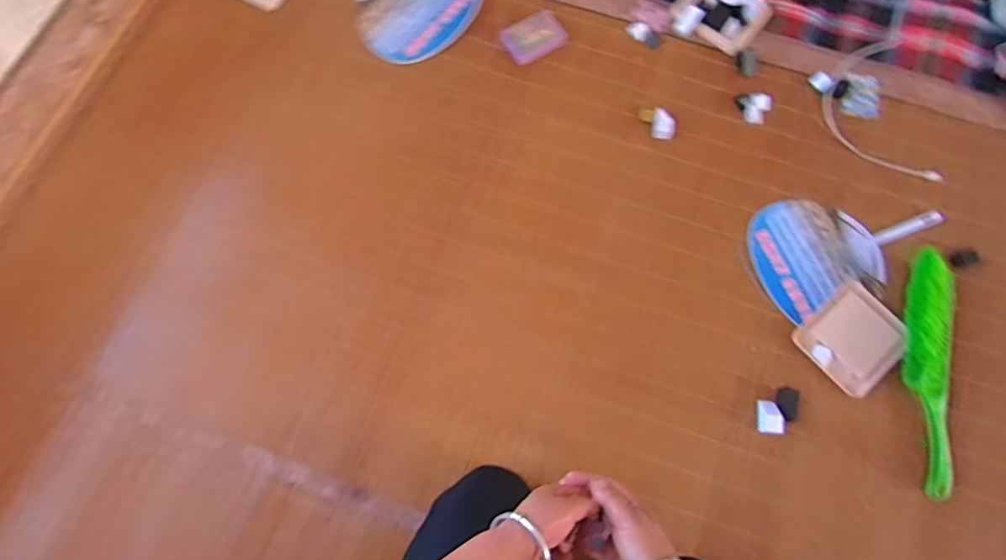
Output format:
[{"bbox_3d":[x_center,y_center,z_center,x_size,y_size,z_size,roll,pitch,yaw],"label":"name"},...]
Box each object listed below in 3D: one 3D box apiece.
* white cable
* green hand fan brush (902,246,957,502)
[{"bbox_3d":[0.639,-0.301,0.967,0.161,0.022,0.289,-2,74,-2],"label":"white cable"},{"bbox_3d":[0.626,0.126,0.818,0.073,0.029,0.355,12,74,2],"label":"green hand fan brush"}]

